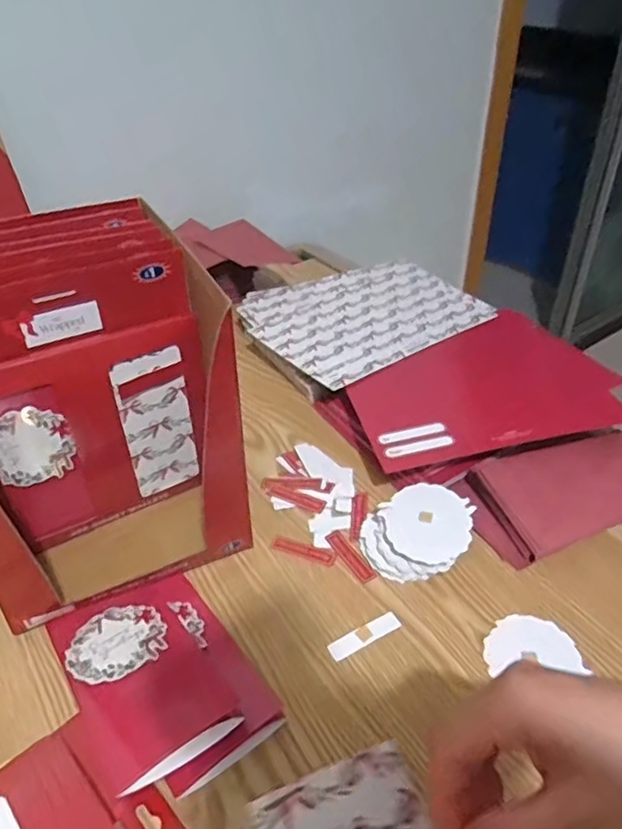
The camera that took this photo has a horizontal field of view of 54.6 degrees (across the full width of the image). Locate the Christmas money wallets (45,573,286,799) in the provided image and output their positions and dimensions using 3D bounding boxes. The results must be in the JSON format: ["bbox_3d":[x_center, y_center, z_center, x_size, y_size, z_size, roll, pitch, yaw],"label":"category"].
[{"bbox_3d":[-0.108,0.179,0.428,0.110,0.033,0.163,-27,45,-29],"label":"Christmas money wallets"}]

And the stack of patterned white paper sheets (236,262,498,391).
[{"bbox_3d":[0.066,-0.130,0.762,0.268,0.014,0.227,-24,44,-26],"label":"stack of patterned white paper sheets"}]

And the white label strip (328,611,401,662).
[{"bbox_3d":[0.041,0.169,0.463,0.059,0.004,0.015,-20,42,-22],"label":"white label strip"}]

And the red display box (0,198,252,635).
[{"bbox_3d":[-0.186,-0.005,0.498,0.195,0.237,0.231,-19,42,-21],"label":"red display box"}]

